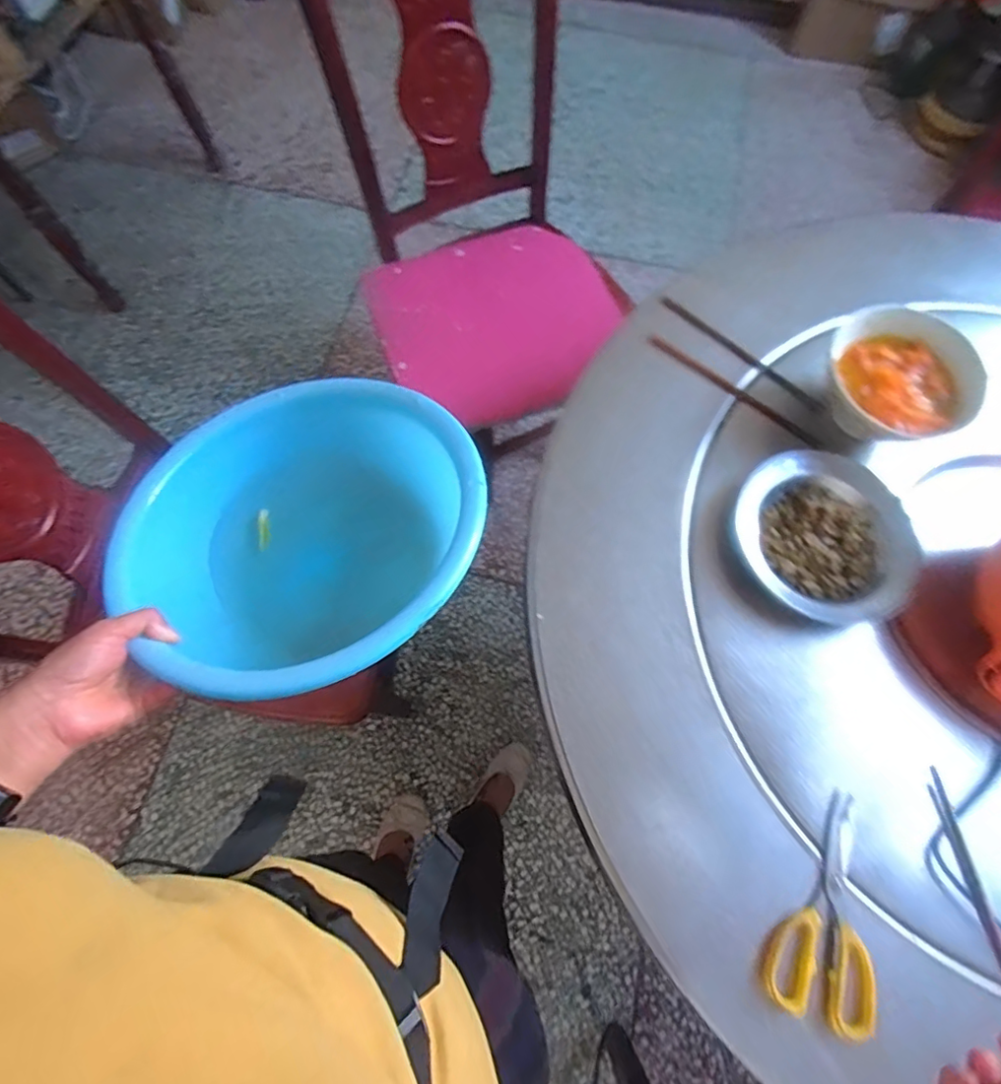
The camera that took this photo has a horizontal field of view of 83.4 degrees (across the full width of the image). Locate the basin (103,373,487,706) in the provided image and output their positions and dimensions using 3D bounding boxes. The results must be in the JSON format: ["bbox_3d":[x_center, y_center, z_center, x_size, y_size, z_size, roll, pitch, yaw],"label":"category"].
[{"bbox_3d":[-0.166,-0.010,0.484,0.277,0.121,0.282,0,70,-1],"label":"basin"}]

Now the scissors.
[{"bbox_3d":[0.307,0.333,0.505,0.090,0.018,0.183,30,73,9],"label":"scissors"}]

